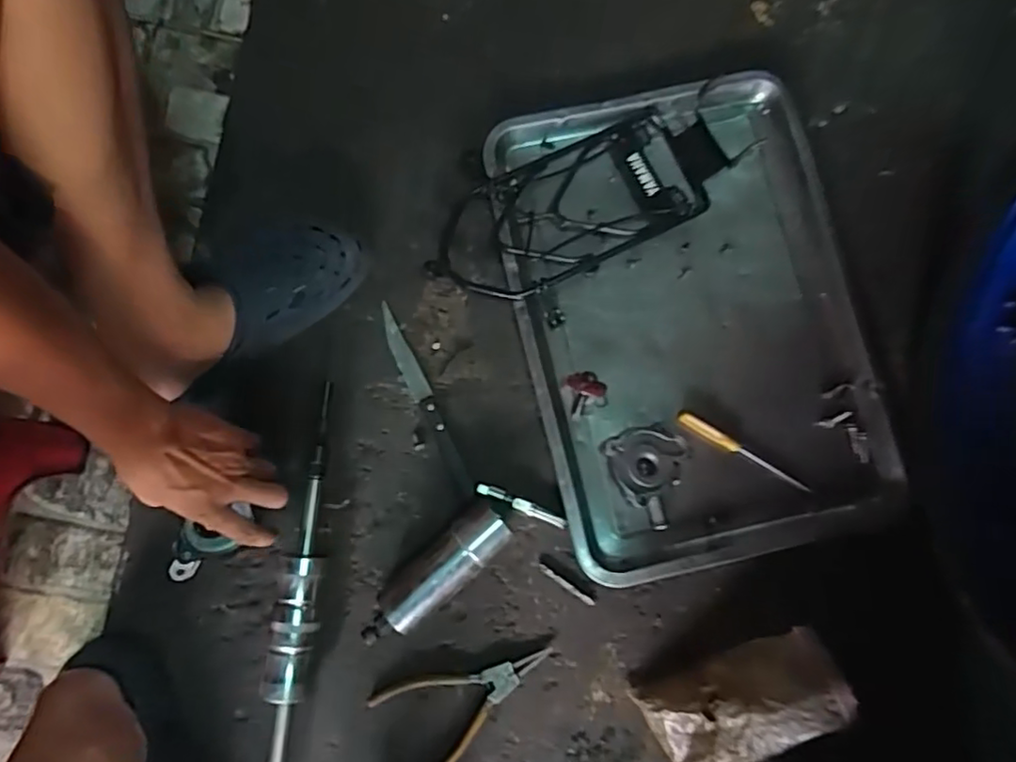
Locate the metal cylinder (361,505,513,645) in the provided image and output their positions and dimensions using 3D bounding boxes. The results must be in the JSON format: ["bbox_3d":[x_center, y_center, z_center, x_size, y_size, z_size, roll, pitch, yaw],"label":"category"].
[{"bbox_3d":[-0.068,0.180,0.570,0.161,0.046,0.048,-41,83,-8],"label":"metal cylinder"}]

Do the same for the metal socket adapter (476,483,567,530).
[{"bbox_3d":[0.013,0.120,0.596,0.092,0.008,0.012,24,80,3],"label":"metal socket adapter"}]

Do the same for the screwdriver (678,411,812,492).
[{"bbox_3d":[0.234,0.072,0.613,0.143,0.013,0.014,31,80,4],"label":"screwdriver"}]

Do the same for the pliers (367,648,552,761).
[{"bbox_3d":[-0.037,0.288,0.567,0.160,0.010,0.088,-32,82,-7],"label":"pliers"}]

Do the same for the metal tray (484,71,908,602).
[{"bbox_3d":[0.189,-0.070,0.631,0.340,0.030,0.486,-12,80,-4],"label":"metal tray"}]

